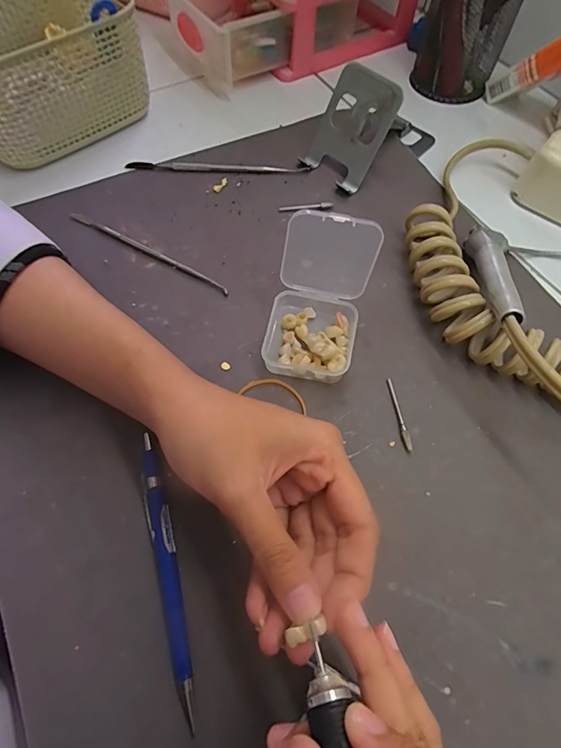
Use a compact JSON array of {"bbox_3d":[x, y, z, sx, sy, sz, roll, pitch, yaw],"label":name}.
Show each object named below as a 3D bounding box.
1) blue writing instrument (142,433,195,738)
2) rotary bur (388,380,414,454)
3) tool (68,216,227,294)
[{"bbox_3d":[-0.058,0.098,0.204,0.013,0.009,0.134,-17,65,-9],"label":"blue writing instrument"},{"bbox_3d":[0.074,0.025,0.247,0.004,0.004,0.047,-8,64,-5],"label":"rotary bur"},{"bbox_3d":[-0.099,-0.093,0.299,0.143,0.005,0.007,28,67,12],"label":"tool"}]

